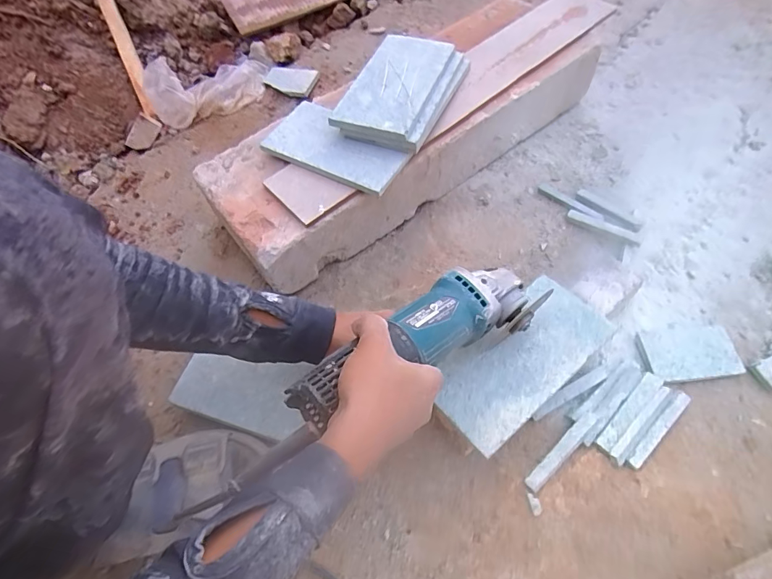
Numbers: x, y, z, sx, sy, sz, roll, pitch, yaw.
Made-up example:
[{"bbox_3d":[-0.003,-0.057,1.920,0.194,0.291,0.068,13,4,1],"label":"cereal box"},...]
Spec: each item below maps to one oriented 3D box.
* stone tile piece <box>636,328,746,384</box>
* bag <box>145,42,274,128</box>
[{"bbox_3d":[0.346,0.072,0.497,0.105,0.017,0.065,-9,58,-1],"label":"stone tile piece"},{"bbox_3d":[-0.322,-0.395,0.808,0.242,0.063,0.130,-32,61,-15],"label":"bag"}]

